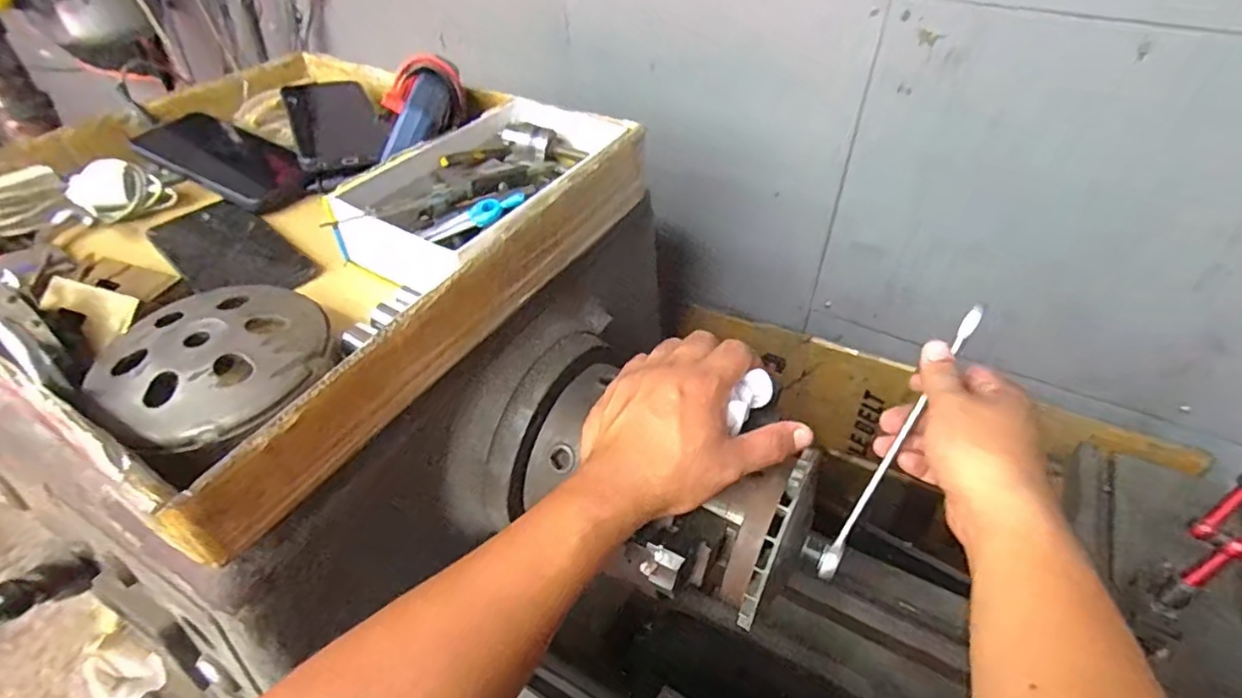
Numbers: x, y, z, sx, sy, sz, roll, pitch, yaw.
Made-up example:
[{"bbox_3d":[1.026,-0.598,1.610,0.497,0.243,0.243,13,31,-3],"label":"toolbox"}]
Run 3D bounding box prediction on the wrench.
[{"bbox_3d":[0.196,0.066,0.430,0.011,0.013,0.216,31,91,30],"label":"wrench"}]

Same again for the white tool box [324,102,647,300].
[{"bbox_3d":[-0.096,-0.132,0.487,0.139,0.040,0.235,22,46,23],"label":"white tool box"}]

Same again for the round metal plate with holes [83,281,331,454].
[{"bbox_3d":[-0.238,0.001,0.361,0.126,0.022,0.117,0,41,0],"label":"round metal plate with holes"}]

